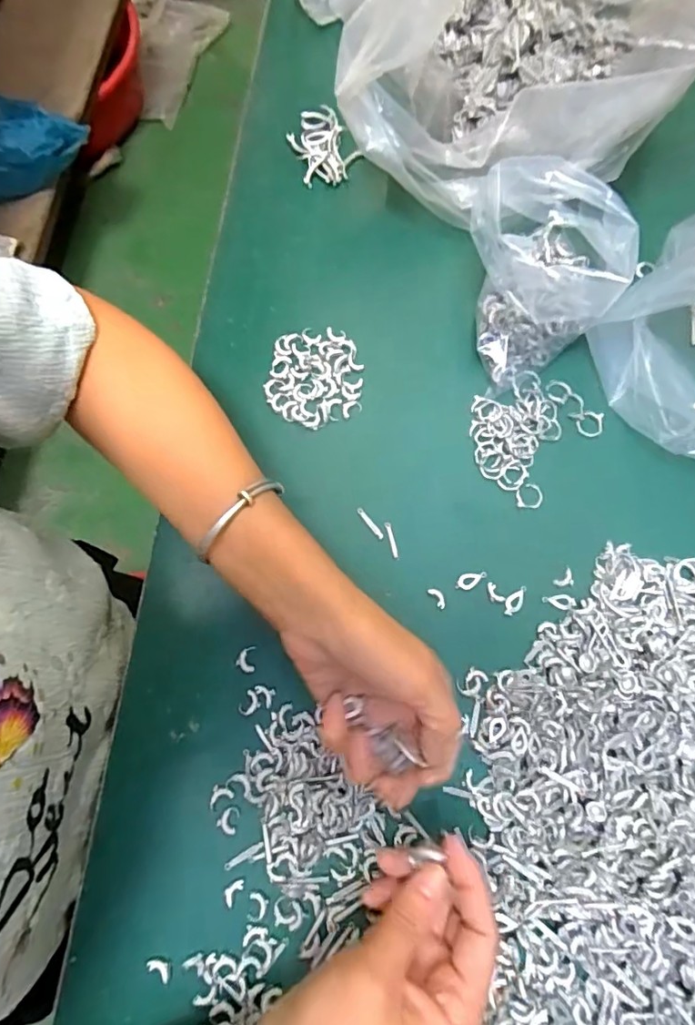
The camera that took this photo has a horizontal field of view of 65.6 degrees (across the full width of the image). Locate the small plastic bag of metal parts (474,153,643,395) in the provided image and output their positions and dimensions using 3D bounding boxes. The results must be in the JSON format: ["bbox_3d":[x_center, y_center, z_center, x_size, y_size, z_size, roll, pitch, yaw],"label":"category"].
[{"bbox_3d":[0.122,-0.162,0.352,0.088,0.078,0.122,-16,78,-4],"label":"small plastic bag of metal parts"}]

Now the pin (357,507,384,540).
[{"bbox_3d":[0.015,0.007,0.356,0.005,0.004,0.025,-39,80,-8],"label":"pin"}]

